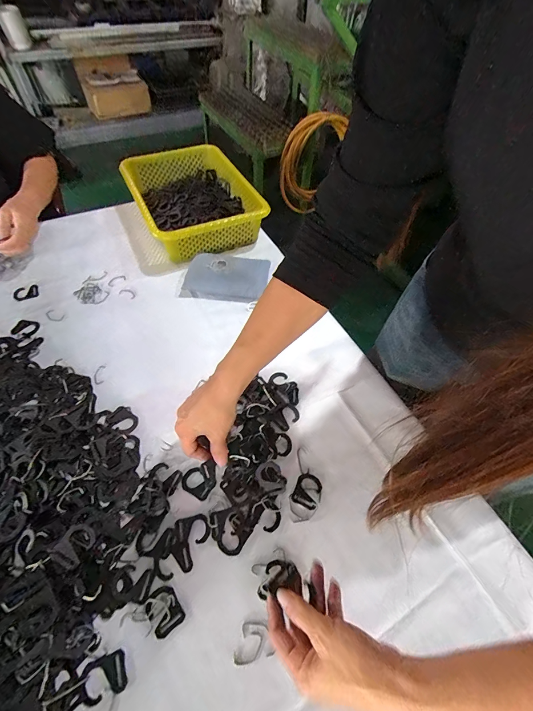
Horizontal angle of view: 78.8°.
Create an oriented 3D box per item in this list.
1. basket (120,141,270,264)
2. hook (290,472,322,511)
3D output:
[{"bbox_3d":[-0.179,-0.371,0.783,0.256,0.095,0.354,-21,58,-17],"label":"basket"},{"bbox_3d":[0.056,0.186,0.449,0.034,0.004,0.045,23,55,12],"label":"hook"}]

